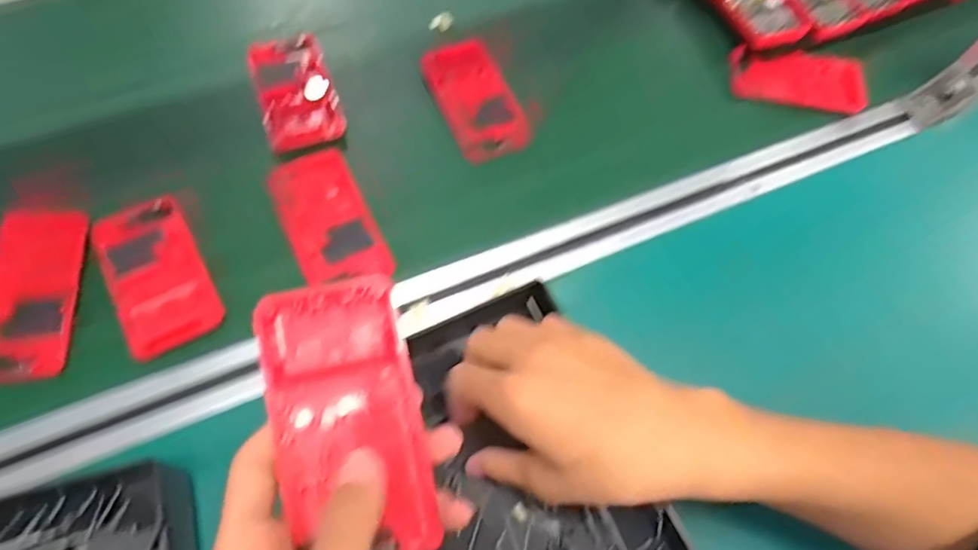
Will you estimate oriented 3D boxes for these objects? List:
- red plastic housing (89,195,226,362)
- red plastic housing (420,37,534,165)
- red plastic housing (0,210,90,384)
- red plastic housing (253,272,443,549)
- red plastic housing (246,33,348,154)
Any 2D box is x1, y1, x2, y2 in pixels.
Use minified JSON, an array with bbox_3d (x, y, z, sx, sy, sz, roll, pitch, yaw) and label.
[{"bbox_3d":[-0.245,-0.003,0.429,0.064,0.007,0.122,-27,69,-17],"label":"red plastic housing"},{"bbox_3d":[-0.014,-0.162,0.530,0.067,0.021,0.133,-22,67,-15],"label":"red plastic housing"},{"bbox_3d":[-0.325,0.012,0.412,0.058,0.012,0.126,-1,71,-15],"label":"red plastic housing"},{"bbox_3d":[-0.062,0.063,0.256,0.062,0.012,0.120,-12,76,-16],"label":"red plastic housing"},{"bbox_3d":[-0.168,-0.161,0.510,0.065,0.014,0.116,-18,66,-13],"label":"red plastic housing"}]

